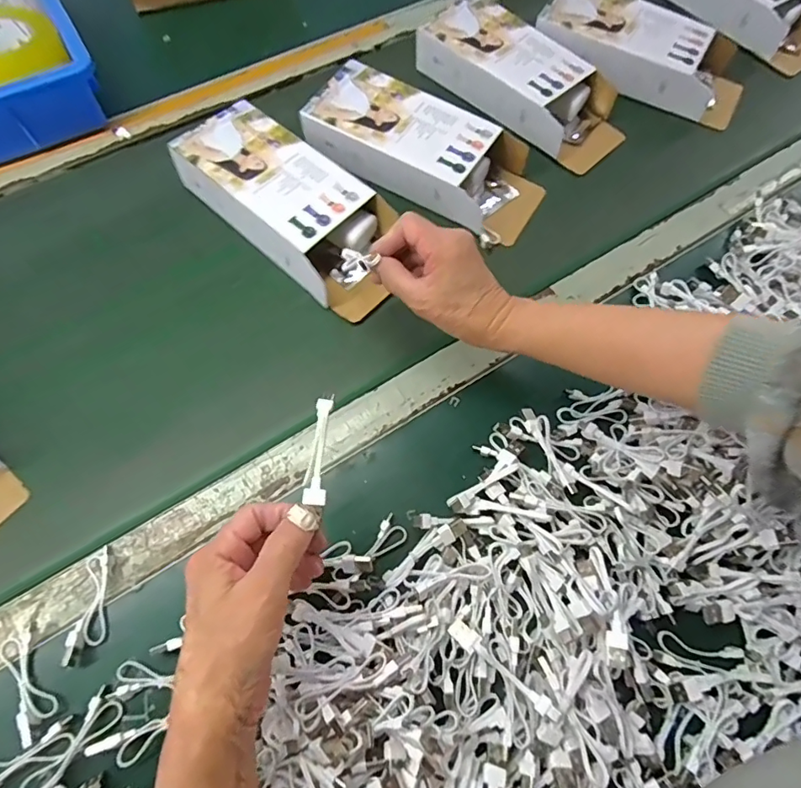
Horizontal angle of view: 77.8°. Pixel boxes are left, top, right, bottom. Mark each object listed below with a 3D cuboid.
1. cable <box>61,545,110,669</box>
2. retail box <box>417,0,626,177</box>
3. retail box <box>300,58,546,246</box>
[{"bbox_3d":[-0.226,0.152,0.361,0.018,0.018,0.078,-6,65,-6],"label":"cable"},{"bbox_3d":[0.137,-0.372,0.583,0.232,0.061,0.106,42,69,16],"label":"retail box"},{"bbox_3d":[0.029,-0.260,0.531,0.250,0.062,0.101,29,66,10],"label":"retail box"}]

